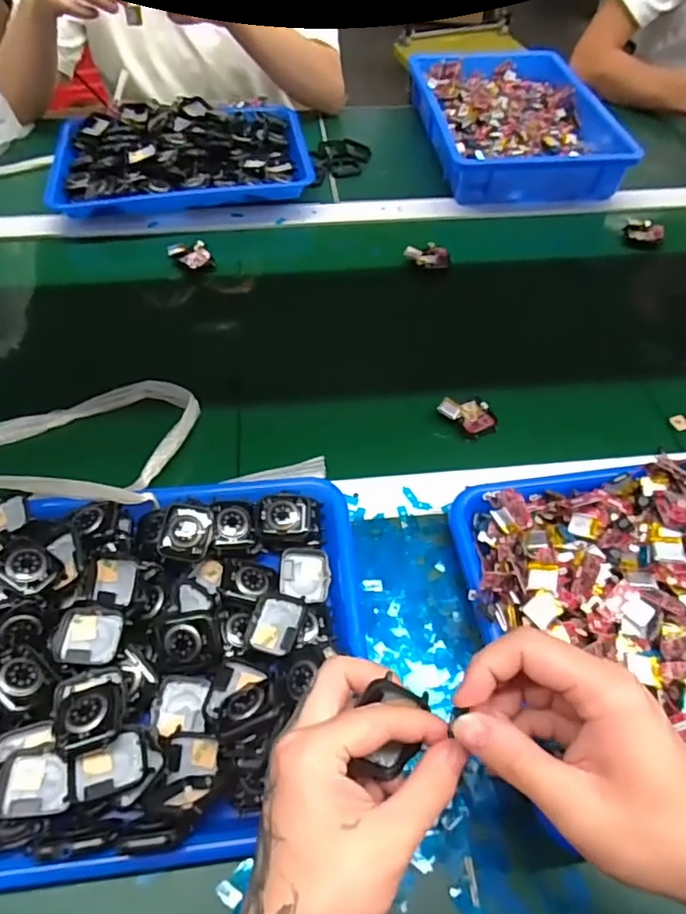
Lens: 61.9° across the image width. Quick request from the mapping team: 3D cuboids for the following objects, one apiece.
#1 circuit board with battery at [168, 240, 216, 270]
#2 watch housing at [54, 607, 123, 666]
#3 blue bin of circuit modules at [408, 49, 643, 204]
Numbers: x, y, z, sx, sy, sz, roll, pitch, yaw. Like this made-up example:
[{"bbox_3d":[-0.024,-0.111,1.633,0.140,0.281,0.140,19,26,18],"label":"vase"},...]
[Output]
[{"bbox_3d":[-0.179,-0.237,0.674,0.048,0.020,0.030,-13,56,-10],"label":"circuit board with battery"},{"bbox_3d":[-0.173,0.122,0.389,0.044,0.009,0.037,3,55,0],"label":"watch housing"},{"bbox_3d":[0.242,-0.494,0.838,0.241,0.059,0.351,-5,55,-5],"label":"blue bin of circuit modules"}]

